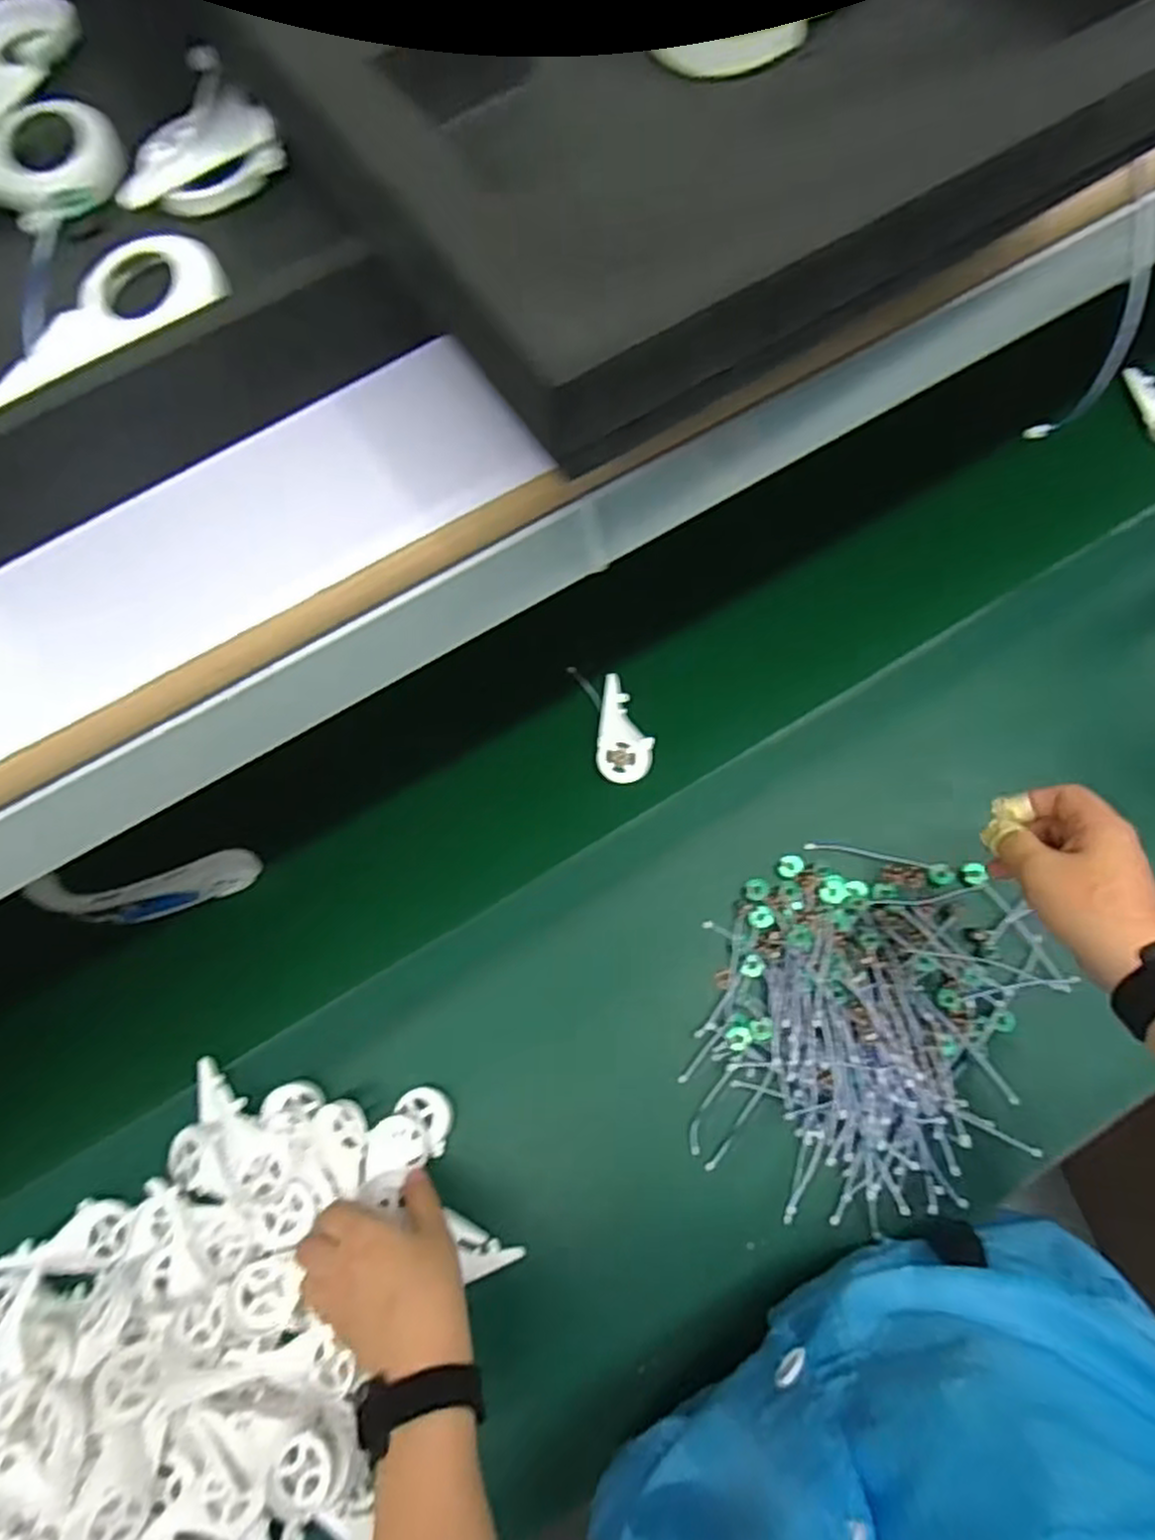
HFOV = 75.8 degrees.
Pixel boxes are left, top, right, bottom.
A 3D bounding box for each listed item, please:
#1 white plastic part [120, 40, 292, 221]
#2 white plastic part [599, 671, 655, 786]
[{"bbox_3d":[-0.137,-0.224,0.263,0.057,0.017,0.048,-27,73,-4],"label":"white plastic part"},{"bbox_3d":[0.039,-0.036,0.667,0.049,0.009,0.097,-12,98,-1],"label":"white plastic part"}]

